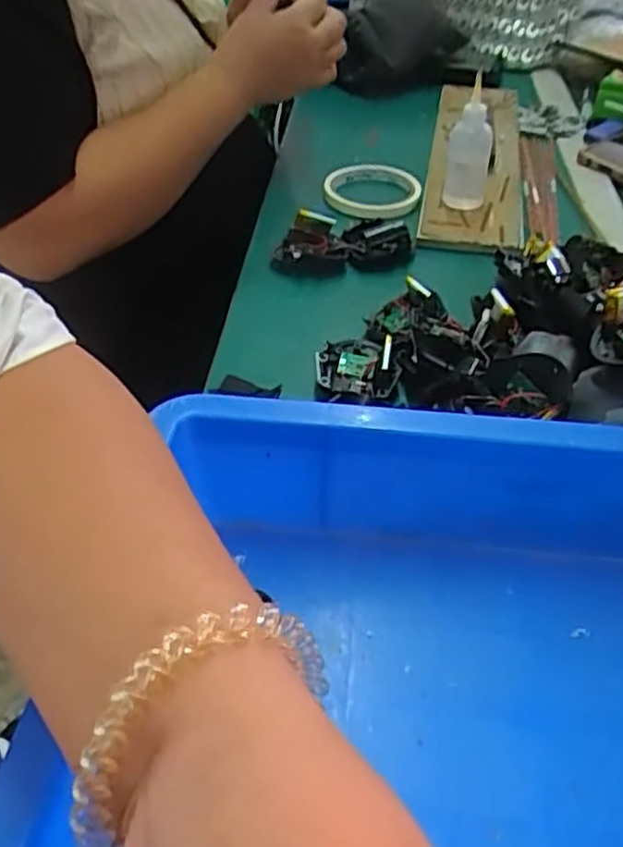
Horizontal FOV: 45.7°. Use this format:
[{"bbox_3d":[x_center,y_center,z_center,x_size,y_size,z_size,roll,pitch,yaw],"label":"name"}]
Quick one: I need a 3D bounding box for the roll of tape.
[{"bbox_3d":[0.054,-0.216,0.686,0.091,0.012,0.108,26,47,23],"label":"roll of tape"}]

